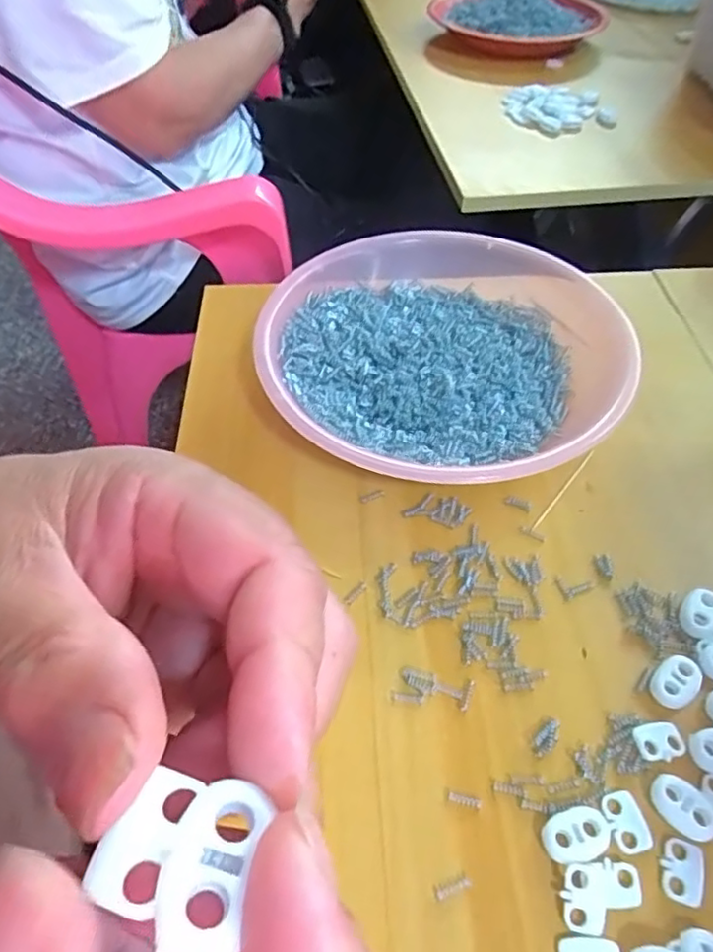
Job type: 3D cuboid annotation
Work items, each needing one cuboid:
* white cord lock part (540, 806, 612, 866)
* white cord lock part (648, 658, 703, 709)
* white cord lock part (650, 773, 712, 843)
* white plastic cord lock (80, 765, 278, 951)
[{"bbox_3d":[0.073,0.119,0.207,0.023,0.005,0.015,-15,53,-12],"label":"white cord lock part"},{"bbox_3d":[0.122,0.079,0.239,0.015,0.005,0.021,38,60,27],"label":"white cord lock part"},{"bbox_3d":[0.112,0.113,0.213,0.022,0.004,0.015,36,60,26],"label":"white cord lock part"},{"bbox_3d":[-0.024,0.051,0.084,0.021,0.004,0.020,10,51,7],"label":"white plastic cord lock"}]

